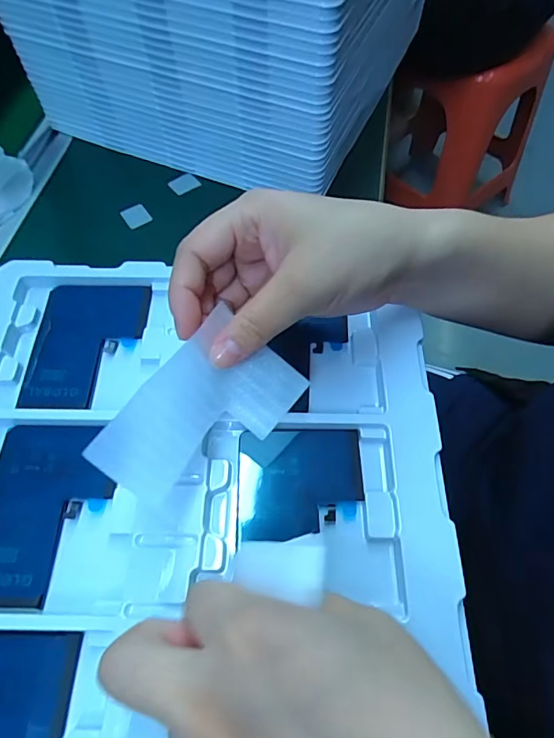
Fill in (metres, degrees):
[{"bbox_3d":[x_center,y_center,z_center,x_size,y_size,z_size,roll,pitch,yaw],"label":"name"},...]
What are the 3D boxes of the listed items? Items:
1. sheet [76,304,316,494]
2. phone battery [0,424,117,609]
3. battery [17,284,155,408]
[{"bbox_3d":[-0.034,0.022,0.213,0.059,0.012,0.091,42,64,-9],"label":"sheet"},{"bbox_3d":[-0.121,0.072,0.232,0.062,0.005,0.090,0,61,2],"label":"phone battery"},{"bbox_3d":[-0.120,-0.016,0.279,0.066,0.008,0.091,2,61,3],"label":"battery"}]

